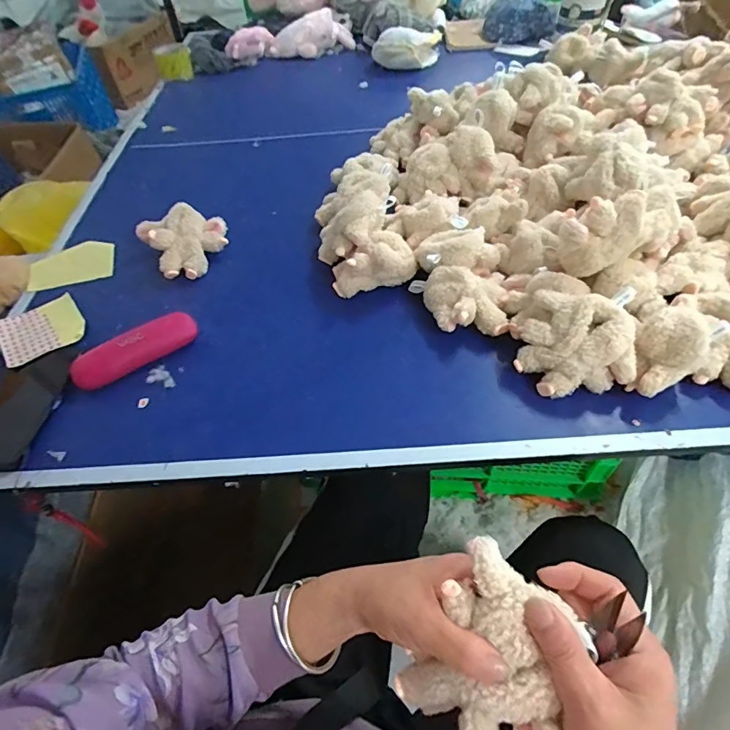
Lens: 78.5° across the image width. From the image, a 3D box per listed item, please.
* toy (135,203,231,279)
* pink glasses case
[{"bbox_3d":[-0.270,-0.193,0.684,0.119,0.058,0.113,-2,52,3],"label":"toy"},{"bbox_3d":[-0.285,-0.019,0.557,0.152,0.037,0.043,-31,56,-18],"label":"pink glasses case"}]

